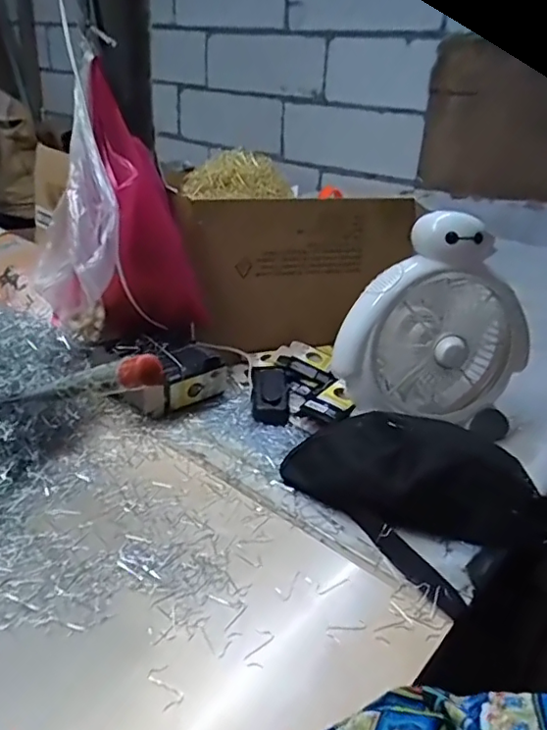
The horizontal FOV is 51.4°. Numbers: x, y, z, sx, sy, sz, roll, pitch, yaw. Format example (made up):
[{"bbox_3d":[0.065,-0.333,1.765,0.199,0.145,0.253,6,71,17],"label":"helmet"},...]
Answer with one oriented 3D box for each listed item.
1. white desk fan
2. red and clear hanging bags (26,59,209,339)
[{"bbox_3d":[0.200,-0.055,0.722,0.233,0.245,0.134,5,28,3],"label":"white desk fan"},{"bbox_3d":[-0.193,-0.191,0.733,0.209,0.286,0.125,-20,36,-37],"label":"red and clear hanging bags"}]

